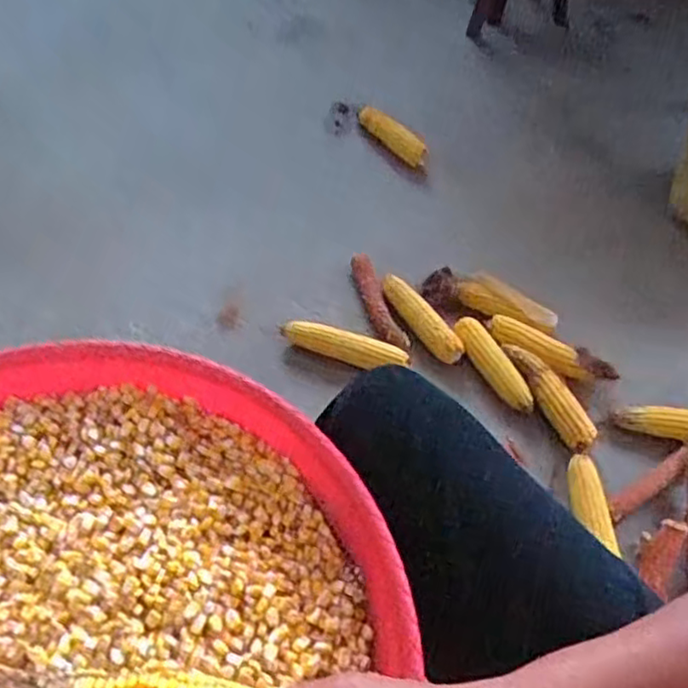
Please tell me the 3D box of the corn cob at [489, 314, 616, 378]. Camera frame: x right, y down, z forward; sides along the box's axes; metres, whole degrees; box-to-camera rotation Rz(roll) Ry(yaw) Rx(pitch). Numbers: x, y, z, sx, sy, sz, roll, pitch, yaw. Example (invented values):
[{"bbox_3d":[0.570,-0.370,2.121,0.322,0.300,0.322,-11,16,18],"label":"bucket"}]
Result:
[{"bbox_3d":[0.343,0.013,1.104,0.213,0.042,0.039,23,52,12],"label":"corn cob"}]

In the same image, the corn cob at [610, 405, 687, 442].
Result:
[{"bbox_3d":[0.506,0.120,1.026,0.165,0.043,0.038,15,51,6],"label":"corn cob"}]

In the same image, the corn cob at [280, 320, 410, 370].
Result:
[{"bbox_3d":[-0.001,0.000,1.078,0.210,0.036,0.043,15,51,6],"label":"corn cob"}]

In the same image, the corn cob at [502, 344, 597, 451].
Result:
[{"bbox_3d":[0.323,0.075,1.050,0.044,0.043,0.202,-16,54,-18],"label":"corn cob"}]

